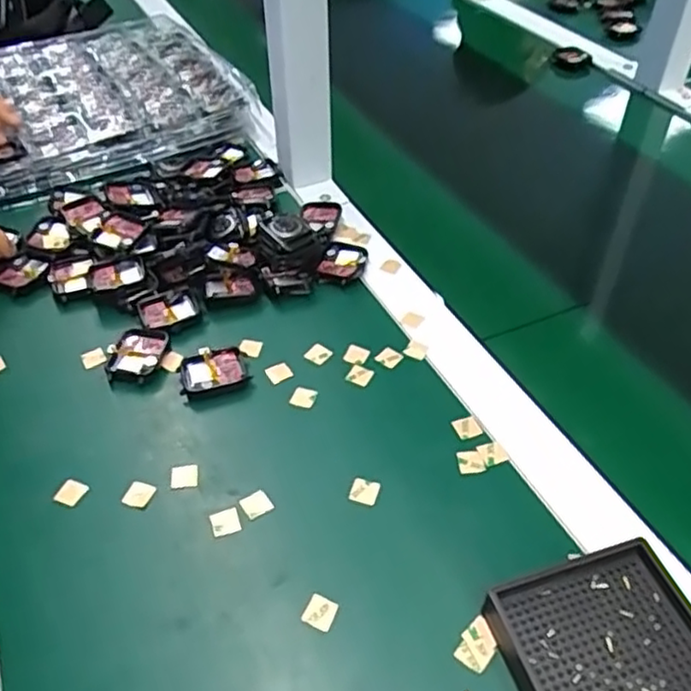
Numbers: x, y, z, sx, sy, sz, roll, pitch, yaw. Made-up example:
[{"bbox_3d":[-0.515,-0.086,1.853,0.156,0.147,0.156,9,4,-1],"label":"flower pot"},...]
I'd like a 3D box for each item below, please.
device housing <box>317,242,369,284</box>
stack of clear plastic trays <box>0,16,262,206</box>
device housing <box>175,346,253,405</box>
[{"bbox_3d":[-0.001,-0.068,0.553,0.035,0.012,0.045,11,46,13],"label":"device housing"},{"bbox_3d":[-0.273,-0.268,0.723,0.295,0.042,0.274,-22,48,-19],"label":"stack of clear plastic trays"},{"bbox_3d":[-0.092,0.018,0.471,0.047,0.014,0.036,-16,46,-14],"label":"device housing"}]

